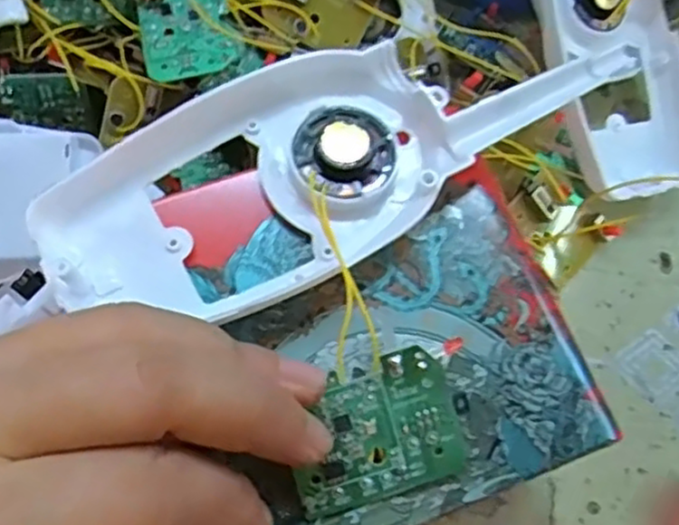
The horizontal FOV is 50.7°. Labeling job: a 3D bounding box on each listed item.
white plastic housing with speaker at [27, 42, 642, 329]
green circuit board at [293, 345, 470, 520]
[{"bbox_3d":[0.000,-0.030,0.200,0.163,0.014,0.059,-28,74,-11],"label":"white plastic housing with speaker"},{"bbox_3d":[0.008,0.041,0.175,0.042,0.004,0.032,-17,95,-5],"label":"green circuit board"}]

